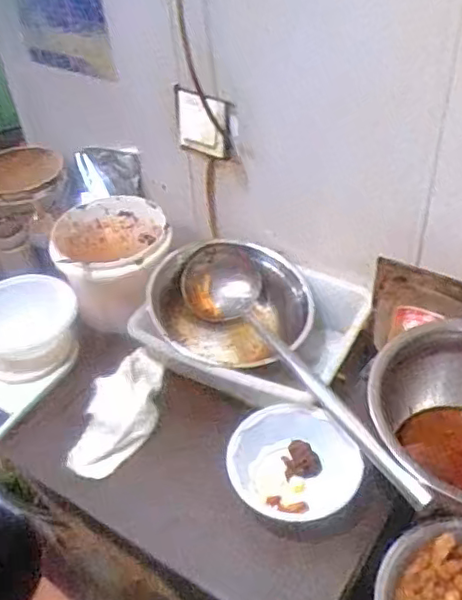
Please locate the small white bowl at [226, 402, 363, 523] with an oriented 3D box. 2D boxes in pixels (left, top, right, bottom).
[{"bbox_3d":[0.078,0.212,0.803,0.144,0.067,0.142,-2,43,2],"label":"small white bowl"}]

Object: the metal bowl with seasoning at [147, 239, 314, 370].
[{"bbox_3d":[0.000,0.018,0.973,0.241,0.108,0.251,-2,43,2],"label":"metal bowl with seasoning"}]

